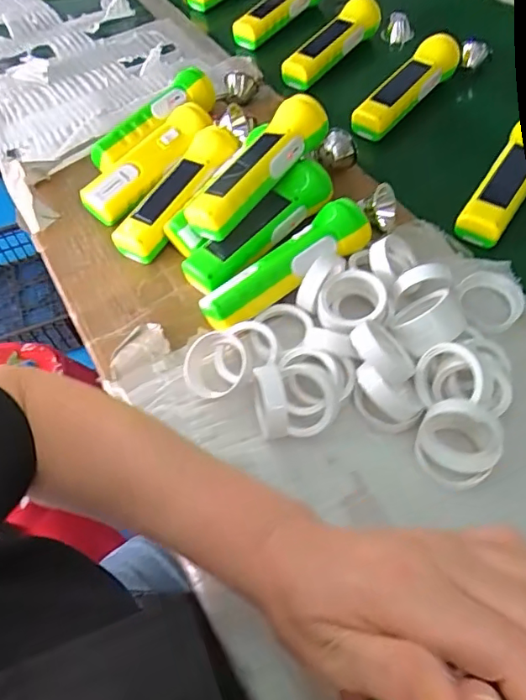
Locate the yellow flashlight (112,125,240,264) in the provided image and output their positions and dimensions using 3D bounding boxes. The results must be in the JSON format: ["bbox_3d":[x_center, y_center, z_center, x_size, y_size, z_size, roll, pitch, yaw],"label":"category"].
[{"bbox_3d":[-0.082,-0.153,0.522,0.049,0.044,0.158,26,73,26],"label":"yellow flashlight"}]

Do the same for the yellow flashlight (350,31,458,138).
[{"bbox_3d":[0.150,-0.278,0.551,0.139,0.032,0.038,-44,63,-4],"label":"yellow flashlight"}]

